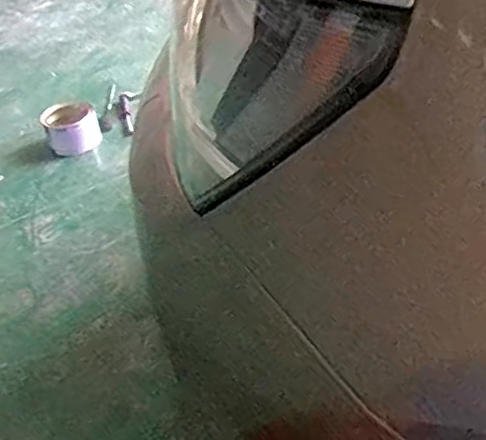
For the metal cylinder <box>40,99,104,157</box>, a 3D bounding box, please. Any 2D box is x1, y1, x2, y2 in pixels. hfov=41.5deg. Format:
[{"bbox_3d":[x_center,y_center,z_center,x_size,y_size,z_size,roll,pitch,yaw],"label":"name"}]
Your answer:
[{"bbox_3d":[-0.454,-0.248,1.701,0.133,0.110,0.130,-4,41,3],"label":"metal cylinder"}]

